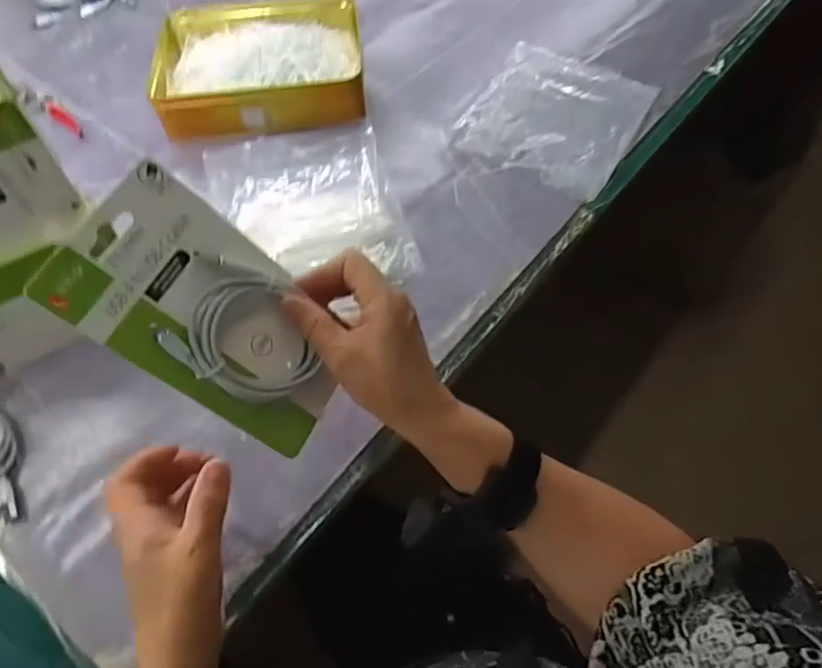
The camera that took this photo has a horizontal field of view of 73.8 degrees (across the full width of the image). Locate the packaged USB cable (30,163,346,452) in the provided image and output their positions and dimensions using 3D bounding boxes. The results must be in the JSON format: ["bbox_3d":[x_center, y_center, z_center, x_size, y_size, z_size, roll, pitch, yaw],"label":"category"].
[{"bbox_3d":[-0.111,-0.008,0.330,0.017,0.178,0.099,0,53,50],"label":"packaged USB cable"}]

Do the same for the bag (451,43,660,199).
[{"bbox_3d":[0.183,-0.275,0.675,0.185,0.020,0.250,26,62,13],"label":"bag"}]

